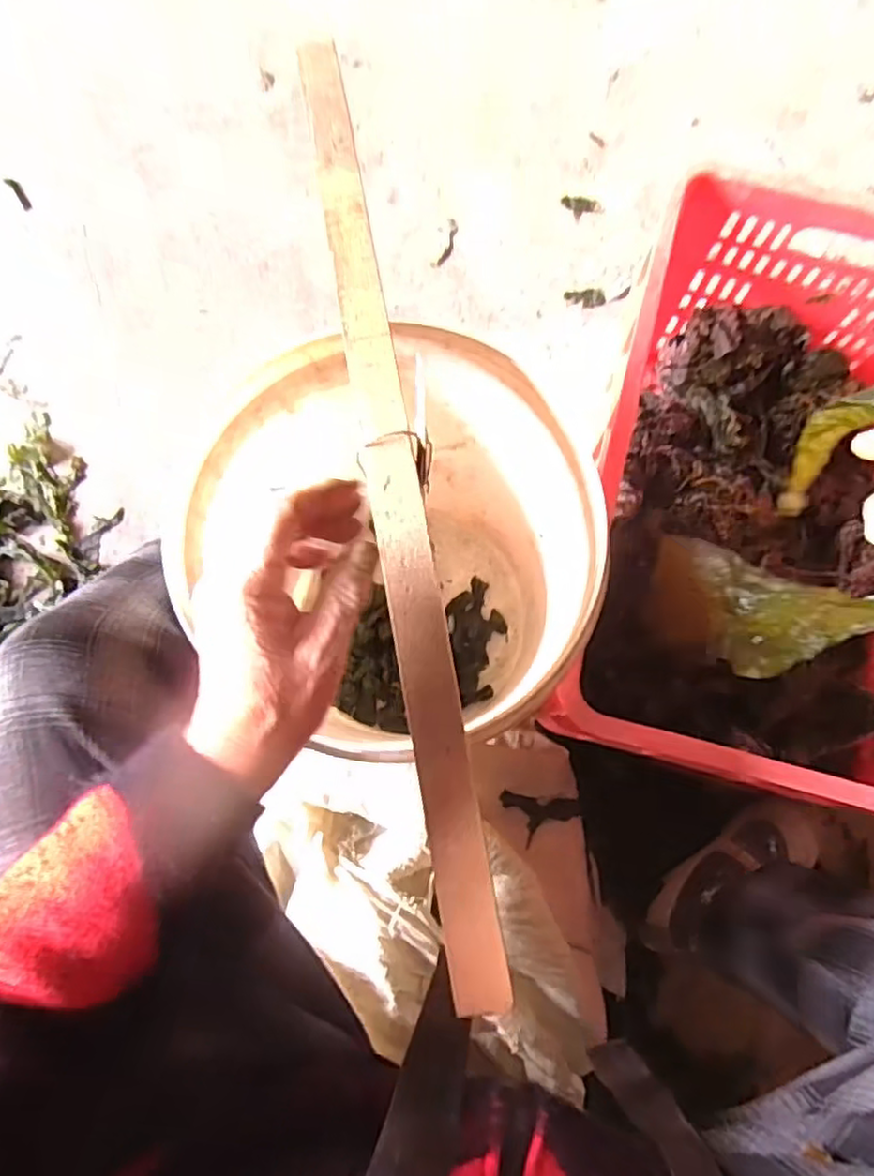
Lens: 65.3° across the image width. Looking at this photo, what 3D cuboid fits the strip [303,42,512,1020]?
[{"bbox_3d":[-0.029,-0.080,0.402,0.031,0.012,0.592,-10,77,-4],"label":"strip"}]

